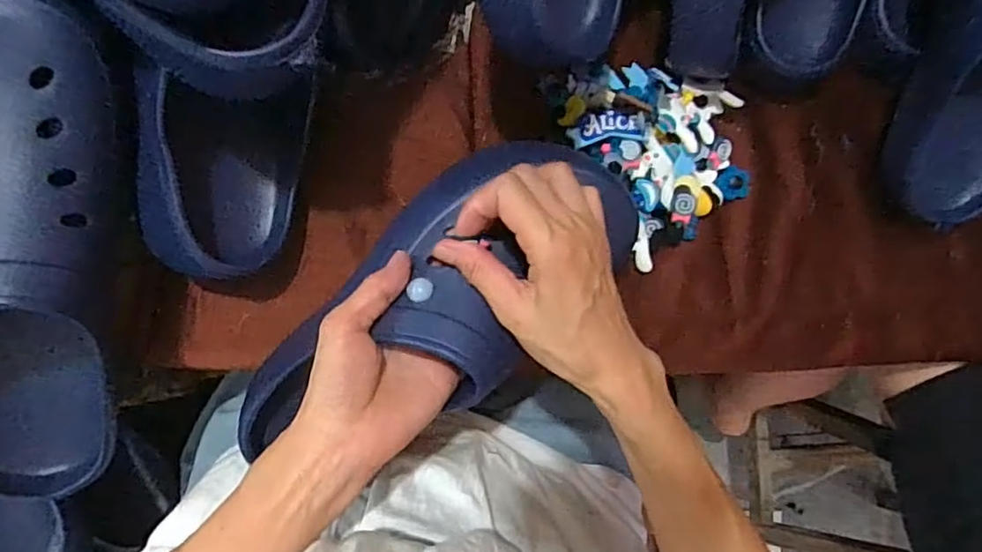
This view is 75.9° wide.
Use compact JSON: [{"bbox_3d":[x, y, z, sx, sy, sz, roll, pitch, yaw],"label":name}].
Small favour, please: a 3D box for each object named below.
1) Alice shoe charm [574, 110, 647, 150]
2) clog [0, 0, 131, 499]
[{"bbox_3d":[0.084,-0.105,0.441,0.054,0.009,0.023,-11,95,-13],"label":"Alice shoe charm"},{"bbox_3d":[-0.260,0.001,0.327,0.112,0.082,0.288,12,113,-8],"label":"clog"}]

